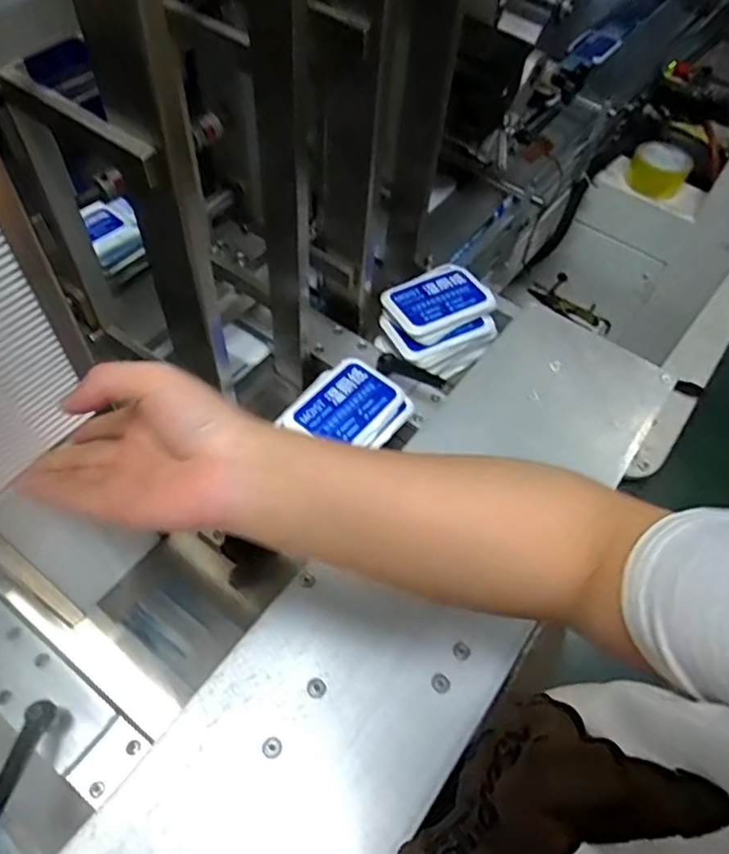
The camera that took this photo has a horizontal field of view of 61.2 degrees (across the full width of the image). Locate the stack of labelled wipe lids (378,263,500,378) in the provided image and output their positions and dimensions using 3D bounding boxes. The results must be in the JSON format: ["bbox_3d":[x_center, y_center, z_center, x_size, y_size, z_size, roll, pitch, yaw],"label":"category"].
[{"bbox_3d":[0.083,-0.118,0.681,0.121,0.063,0.098,-33,65,-23],"label":"stack of labelled wipe lids"}]

